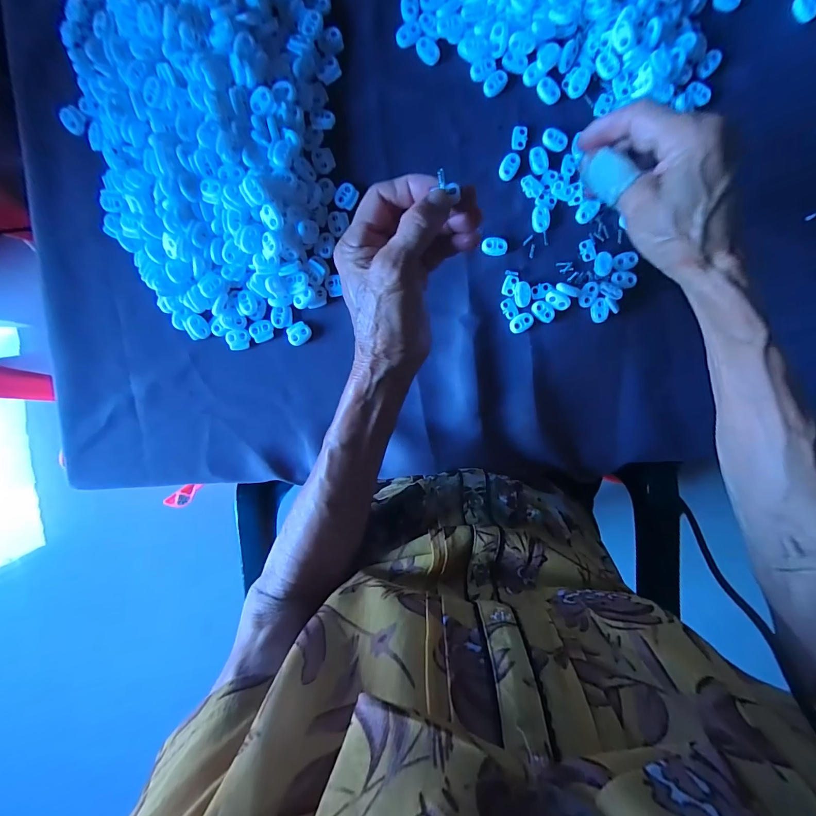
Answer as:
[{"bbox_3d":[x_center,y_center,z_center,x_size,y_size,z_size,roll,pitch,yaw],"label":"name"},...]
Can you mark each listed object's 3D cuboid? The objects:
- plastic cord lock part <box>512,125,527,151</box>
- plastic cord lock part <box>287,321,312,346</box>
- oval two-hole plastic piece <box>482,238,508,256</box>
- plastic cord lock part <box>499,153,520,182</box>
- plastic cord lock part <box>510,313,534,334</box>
[{"bbox_3d":[0.099,-0.239,0.339,0.013,0.004,0.020,3,97,-1],"label":"plastic cord lock part"},{"bbox_3d":[-0.101,-0.069,0.354,0.021,0.005,0.019,-30,96,3],"label":"plastic cord lock part"},{"bbox_3d":[0.078,-0.145,0.347,0.022,0.006,0.015,0,97,0],"label":"oval two-hole plastic piece"},{"bbox_3d":[0.090,-0.215,0.342,0.015,0.004,0.023,32,96,-4],"label":"plastic cord lock part"},{"bbox_3d":[0.105,-0.079,0.354,0.022,0.004,0.015,-34,96,4],"label":"plastic cord lock part"}]

